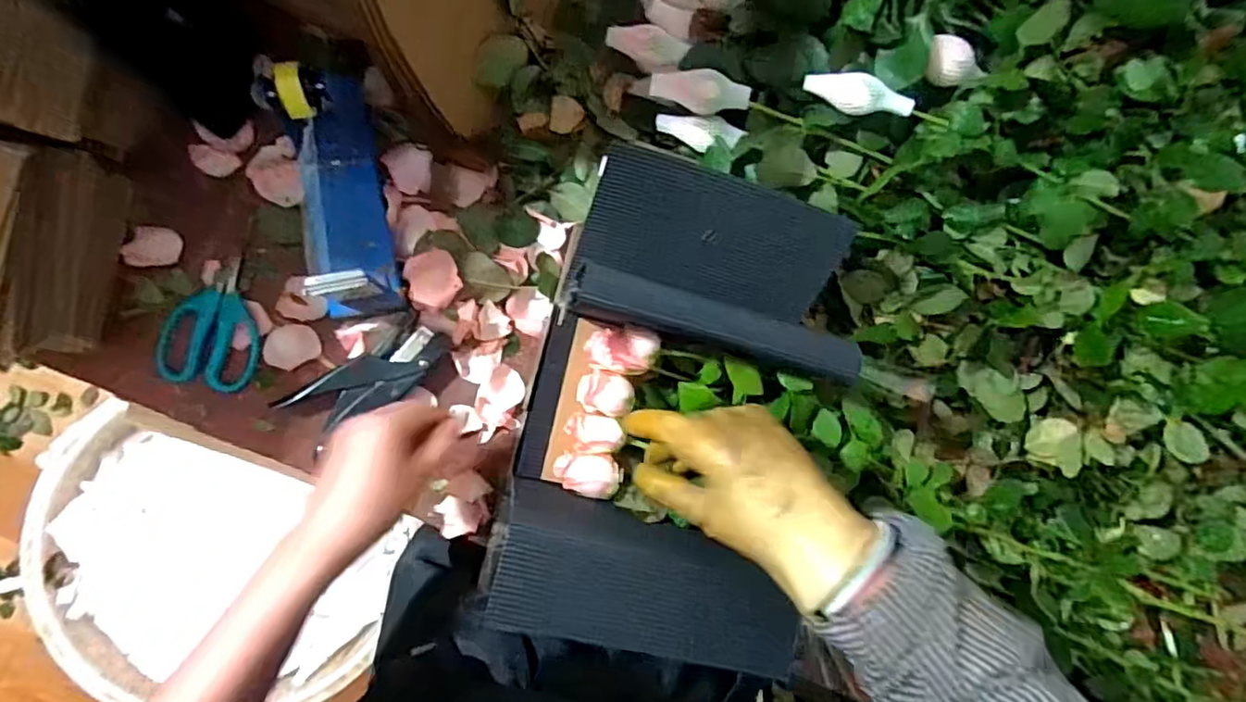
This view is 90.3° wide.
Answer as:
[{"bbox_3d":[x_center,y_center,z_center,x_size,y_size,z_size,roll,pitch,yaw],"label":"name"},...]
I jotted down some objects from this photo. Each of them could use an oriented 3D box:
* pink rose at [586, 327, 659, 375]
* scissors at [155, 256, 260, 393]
[{"bbox_3d":[-0.002,0.000,0.503,0.052,0.067,0.035,5,87,-10],"label":"pink rose"},{"bbox_3d":[-0.349,-0.024,0.533,0.075,0.012,0.111,16,85,-9],"label":"scissors"}]

